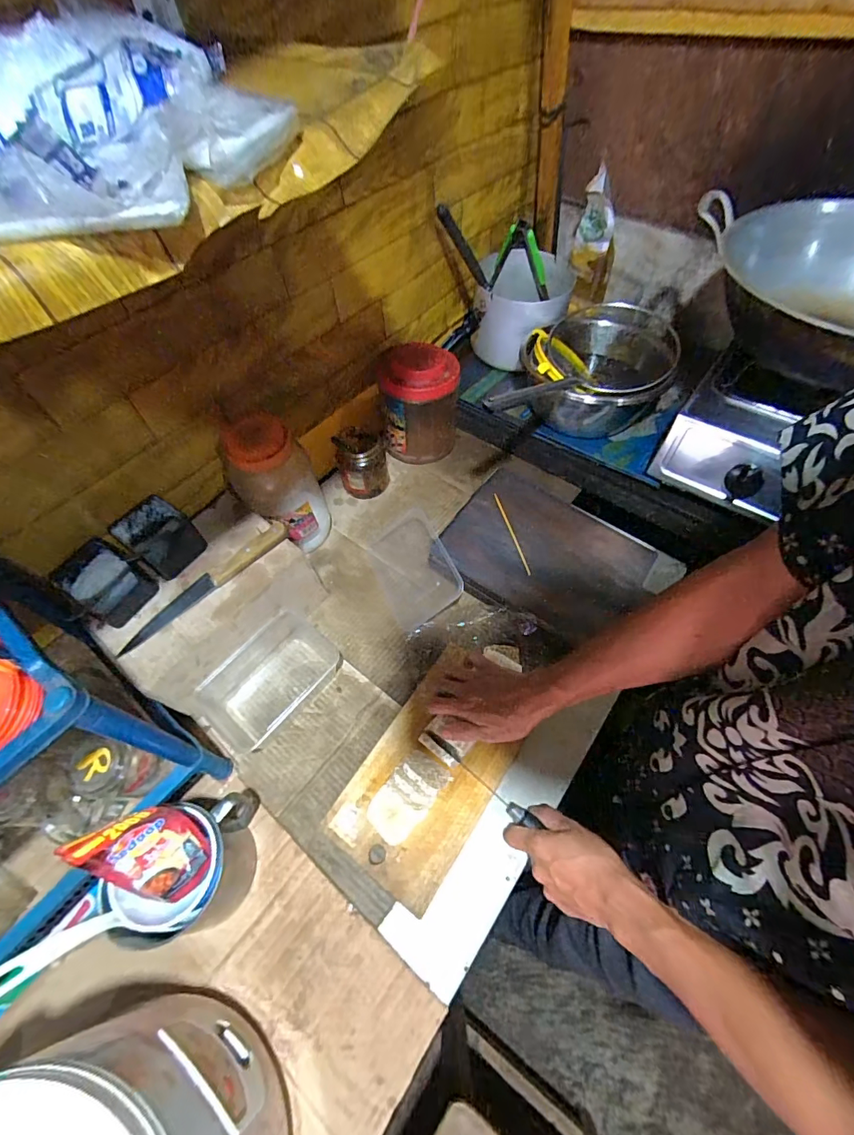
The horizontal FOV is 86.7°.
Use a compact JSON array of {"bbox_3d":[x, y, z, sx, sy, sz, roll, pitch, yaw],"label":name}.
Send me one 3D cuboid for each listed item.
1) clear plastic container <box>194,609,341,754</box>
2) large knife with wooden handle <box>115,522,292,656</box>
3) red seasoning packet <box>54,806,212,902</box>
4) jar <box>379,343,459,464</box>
[{"bbox_3d":[-0.223,0.152,0.635,0.118,0.059,0.187,36,67,23],"label":"clear plastic container"},{"bbox_3d":[-0.290,0.020,0.594,0.247,0.025,0.030,-36,63,-17],"label":"large knife with wooden handle"},{"bbox_3d":[-0.280,0.283,0.449,0.082,0.120,0.017,-48,22,-11],"label":"red seasoning packet"},{"bbox_3d":[-0.012,-0.295,0.819,0.135,0.193,0.109,1,58,4],"label":"jar"}]

